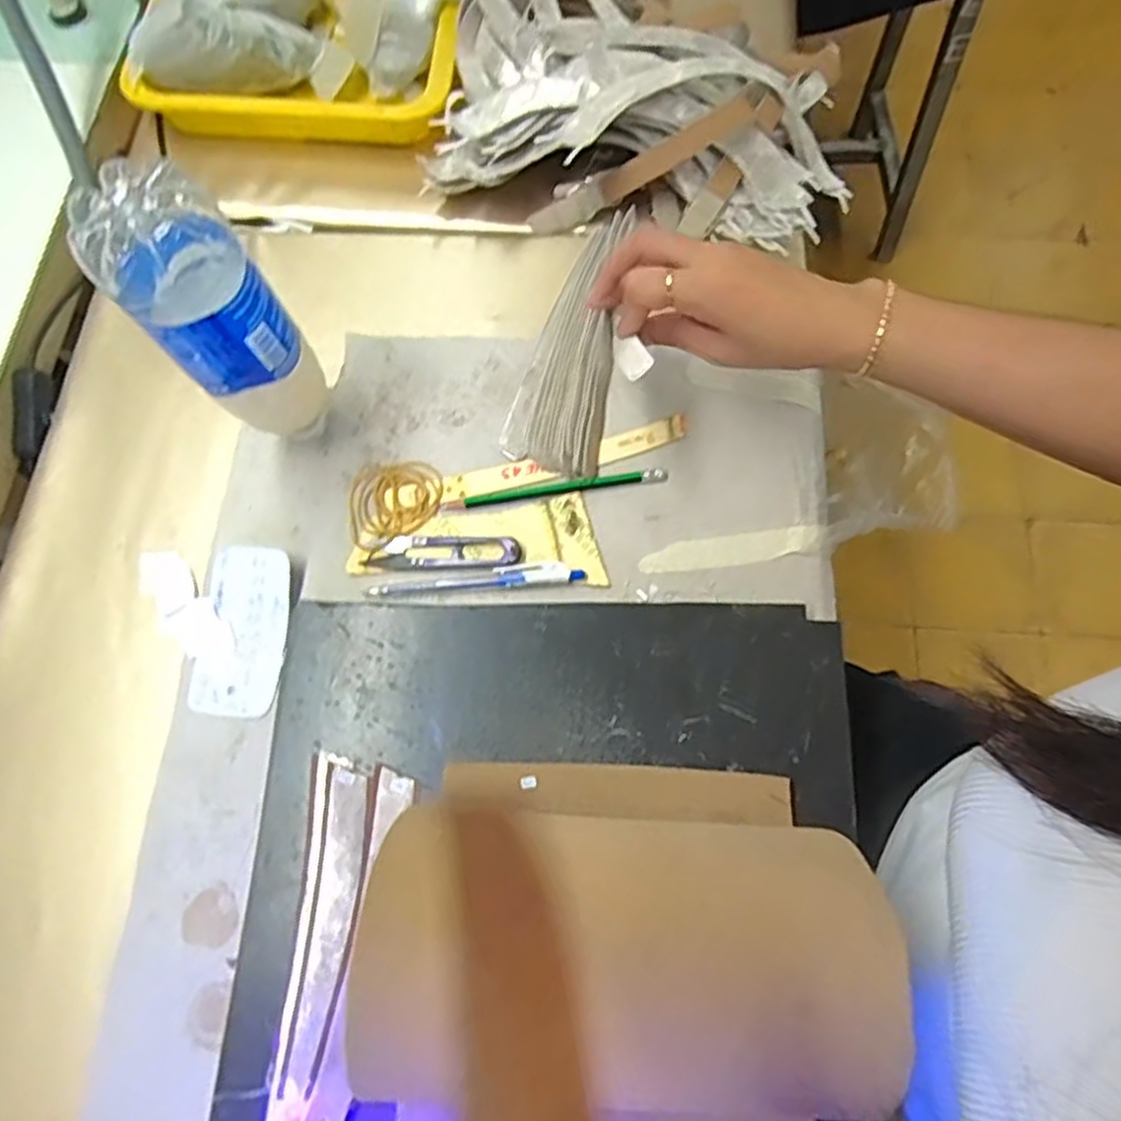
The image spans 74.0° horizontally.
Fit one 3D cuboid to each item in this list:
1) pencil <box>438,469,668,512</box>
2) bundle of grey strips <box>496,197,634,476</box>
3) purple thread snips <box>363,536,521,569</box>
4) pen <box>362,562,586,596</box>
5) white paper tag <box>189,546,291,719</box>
[{"bbox_3d":[-0.005,-0.048,0.482,0.147,0.011,0.010,-8,70,-1],"label":"pencil"},{"bbox_3d":[0.009,-0.154,0.511,0.064,0.015,0.203,4,70,25],"label":"bundle of grey strips"},{"bbox_3d":[-0.074,-0.007,0.468,0.095,0.009,0.021,-1,70,1],"label":"purple thread snips"},{"bbox_3d":[-0.053,0.011,0.461,0.134,0.009,0.013,-4,70,0],"label":"pen"},{"bbox_3d":[-0.197,0.043,0.459,0.054,0.009,0.103,3,76,3],"label":"white paper tag"}]

